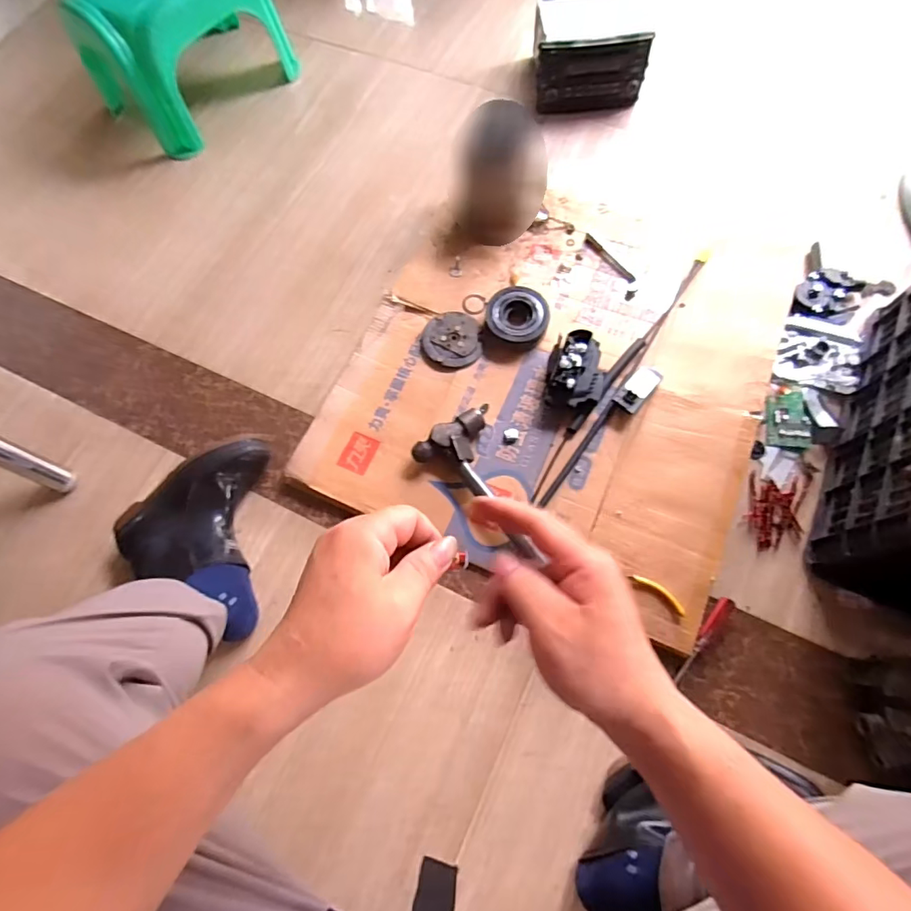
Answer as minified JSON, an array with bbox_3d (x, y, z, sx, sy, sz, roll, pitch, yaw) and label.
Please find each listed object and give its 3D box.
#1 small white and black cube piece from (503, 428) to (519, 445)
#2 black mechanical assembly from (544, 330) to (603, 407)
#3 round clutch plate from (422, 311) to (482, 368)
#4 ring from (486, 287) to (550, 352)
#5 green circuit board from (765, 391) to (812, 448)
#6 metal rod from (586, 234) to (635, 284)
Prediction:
[{"bbox_3d":[0.087,-0.031,0.815,0.022,0.006,0.028,13,70,6],"label":"small white and black cube piece"},{"bbox_3d":[0.187,-0.127,0.812,0.084,0.068,0.115,8,70,6],"label":"black mechanical assembly"},{"bbox_3d":[-0.007,-0.196,0.878,0.097,0.015,0.103,-1,70,1],"label":"round clutch plate"},{"bbox_3d":[0.105,-0.234,0.873,0.104,0.039,0.106,-1,70,1],"label":"ring"},{"bbox_3d":[0.518,-0.058,0.809,0.066,0.011,0.091,6,70,4],"label":"green circuit board"},{"bbox_3d":[0.276,-0.354,0.930,0.019,0.006,0.129,-34,72,-11],"label":"metal rod"}]

